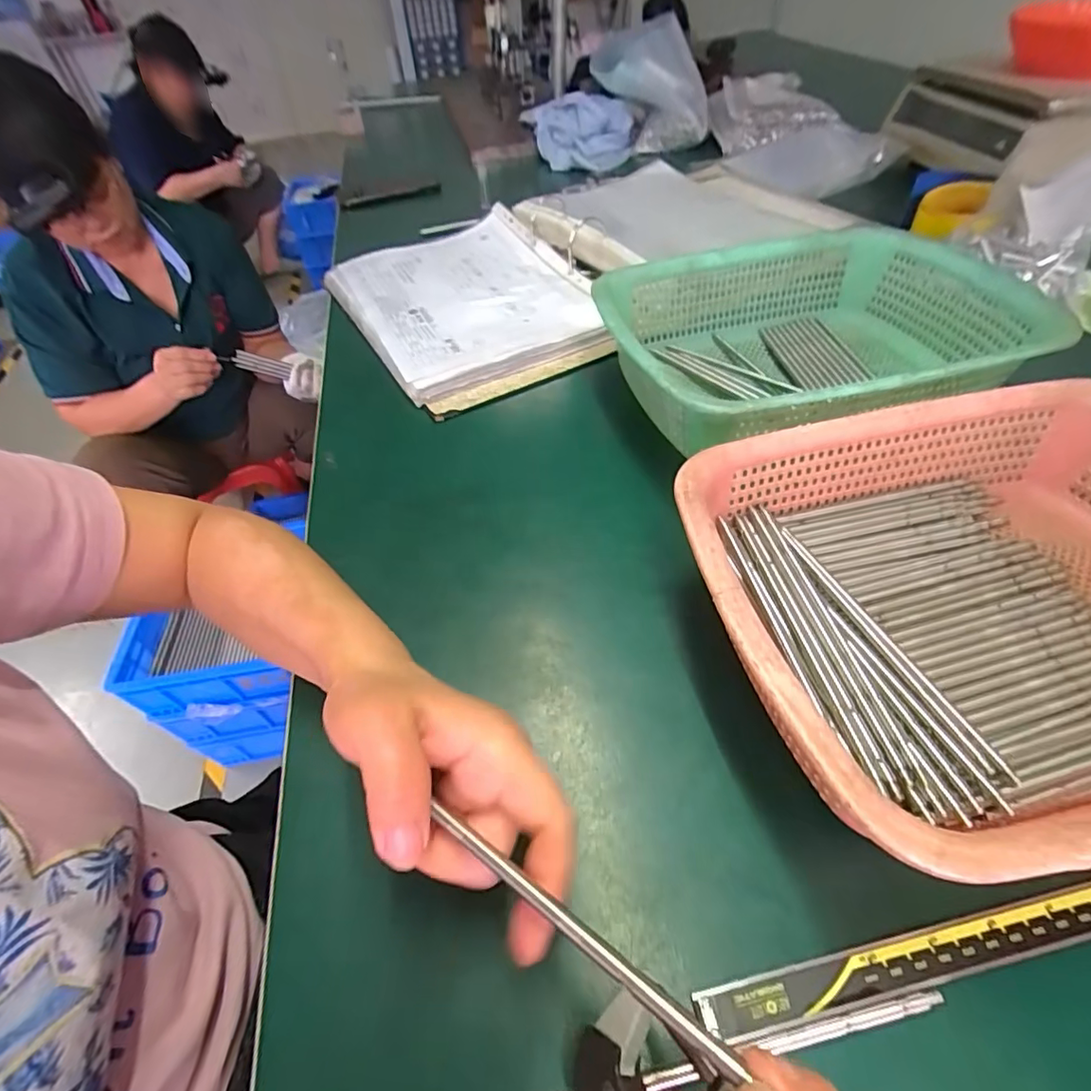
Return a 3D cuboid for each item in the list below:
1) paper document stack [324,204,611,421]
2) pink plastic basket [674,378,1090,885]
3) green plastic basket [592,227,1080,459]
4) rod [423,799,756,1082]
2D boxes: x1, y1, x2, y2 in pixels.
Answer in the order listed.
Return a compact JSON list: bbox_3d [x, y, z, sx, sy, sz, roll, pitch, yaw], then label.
[{"bbox_3d":[-0.082,-0.264,0.581,0.241,0.036,0.312,-28,53,-17],"label":"paper document stack"},{"bbox_3d":[0.223,0.024,0.269,0.286,0.076,0.218,-11,50,-4],"label":"pink plastic basket"},{"bbox_3d":[0.199,-0.159,0.433,0.297,0.082,0.221,-13,50,-5],"label":"green plastic basket"},{"bbox_3d":[0.004,0.110,0.162,0.111,0.004,0.007,18,53,37],"label":"rod"}]

